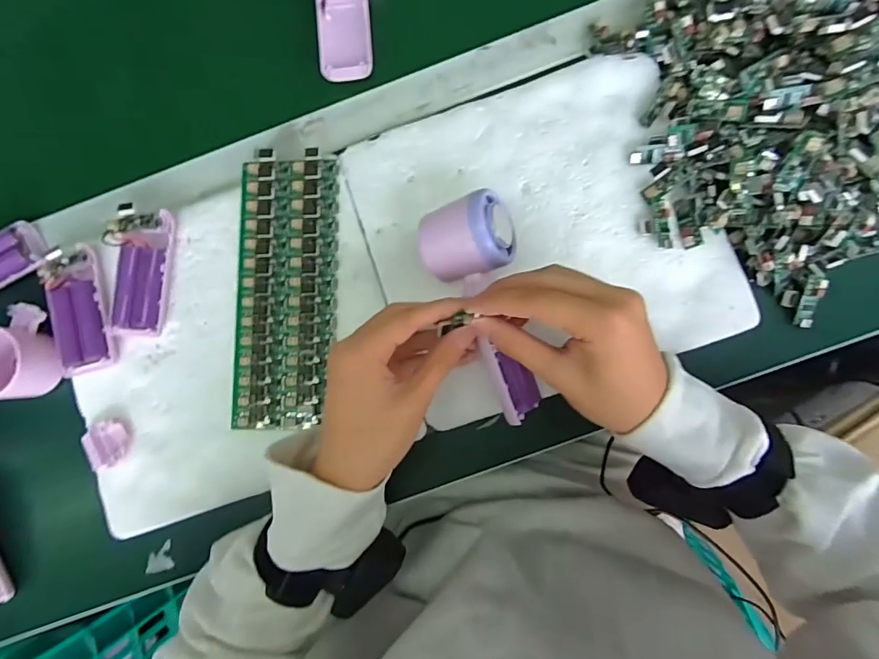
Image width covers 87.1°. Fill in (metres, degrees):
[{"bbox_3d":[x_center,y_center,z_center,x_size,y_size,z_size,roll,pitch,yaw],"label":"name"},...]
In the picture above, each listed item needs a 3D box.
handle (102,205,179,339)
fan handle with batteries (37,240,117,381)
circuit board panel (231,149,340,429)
[{"bbox_3d":[-0.247,-0.048,0.382,0.043,0.022,0.103,4,86,4],"label":"handle"},{"bbox_3d":[-0.297,-0.017,0.383,0.044,0.022,0.101,-19,85,2],"label":"fan handle with batteries"},{"bbox_3d":[-0.125,-0.032,0.377,0.080,0.015,0.218,0,86,3],"label":"circuit board panel"}]

